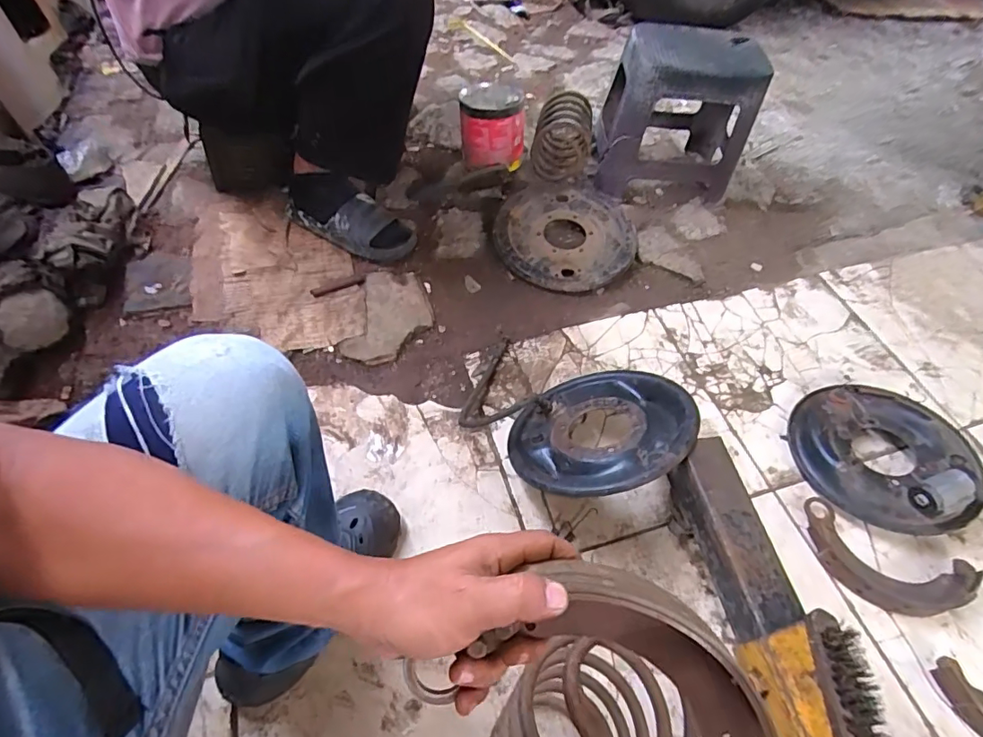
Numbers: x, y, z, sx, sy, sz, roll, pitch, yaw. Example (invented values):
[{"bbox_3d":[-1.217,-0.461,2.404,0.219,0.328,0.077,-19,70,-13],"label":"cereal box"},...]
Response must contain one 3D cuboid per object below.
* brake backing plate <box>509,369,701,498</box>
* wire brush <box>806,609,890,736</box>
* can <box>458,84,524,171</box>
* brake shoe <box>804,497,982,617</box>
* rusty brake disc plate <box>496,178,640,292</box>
[{"bbox_3d":[0.162,0.091,0.762,0.273,0.036,0.265,-16,29,9],"label":"brake backing plate"},{"bbox_3d":[0.339,0.346,0.472,0.036,0.034,0.227,2,59,0],"label":"wire brush"},{"bbox_3d":[0.001,-0.579,1.247,0.156,0.180,0.136,5,54,0],"label":"can"},{"bbox_3d":[0.566,0.284,0.751,0.217,0.032,0.116,27,58,17],"label":"brake shoe"},{"bbox_3d":[0.162,-0.299,1.151,0.305,0.056,0.316,10,54,6],"label":"rusty brake disc plate"}]

